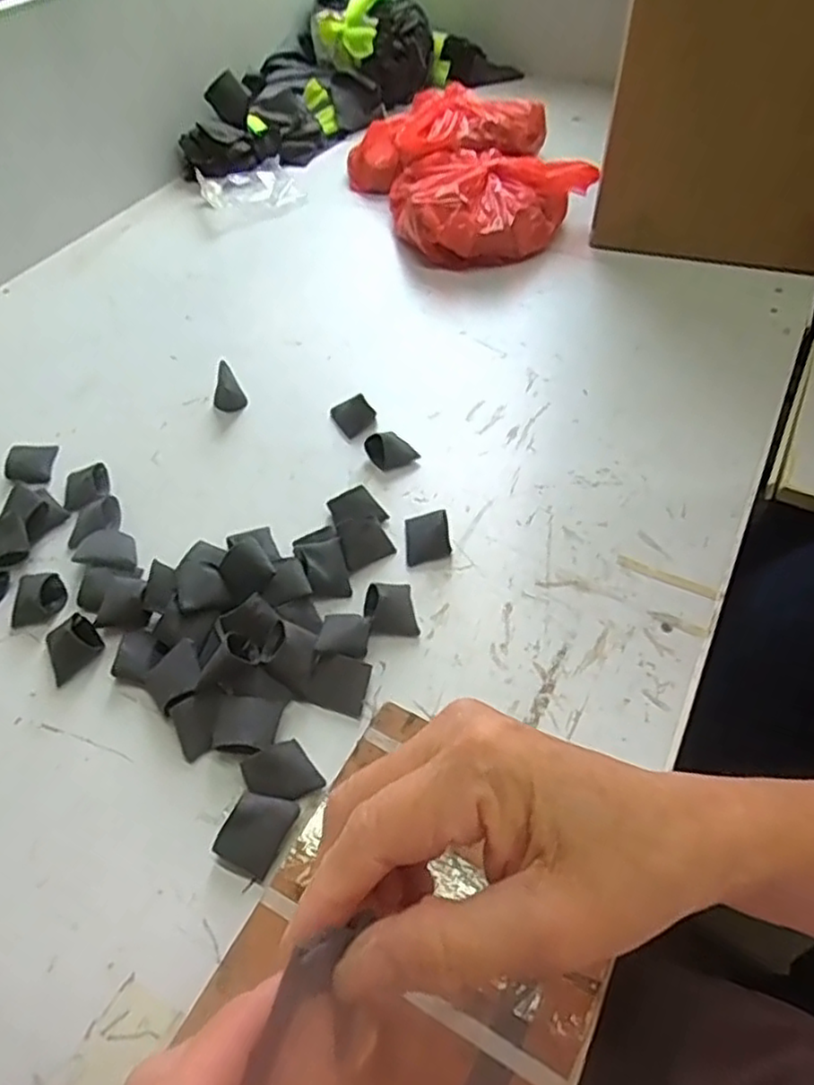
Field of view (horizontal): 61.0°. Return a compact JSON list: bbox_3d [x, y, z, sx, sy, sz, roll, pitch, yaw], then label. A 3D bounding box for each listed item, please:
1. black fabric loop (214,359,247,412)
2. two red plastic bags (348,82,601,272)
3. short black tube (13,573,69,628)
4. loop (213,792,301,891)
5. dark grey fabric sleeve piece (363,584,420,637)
[{"bbox_3d":[-0.175,-0.151,0.673,0.030,0.035,0.034,-18,53,-12],"label":"black fabric loop"},{"bbox_3d":[0.084,-0.483,0.891,0.265,0.081,0.345,-20,53,-14],"label":"two red plastic bags"},{"bbox_3d":[-0.278,0.040,0.521,0.037,0.023,0.036,-11,52,-7],"label":"short black tube"},{"bbox_3d":[-0.090,0.172,0.410,0.032,0.023,0.046,23,55,19],"label":"loop"},{"bbox_3d":[-0.013,0.046,0.507,0.035,0.028,0.043,-9,51,-6],"label":"dark grey fabric sleeve piece"}]

